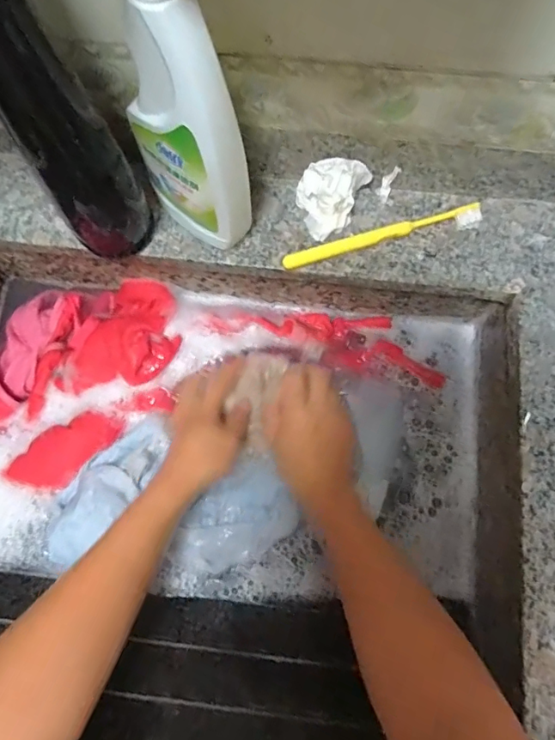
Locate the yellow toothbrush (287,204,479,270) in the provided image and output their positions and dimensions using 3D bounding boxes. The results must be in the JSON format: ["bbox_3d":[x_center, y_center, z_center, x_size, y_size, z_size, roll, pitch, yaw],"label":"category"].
[{"bbox_3d":[0.091,-0.116,0.433,0.176,0.010,0.018,-14,76,-3],"label":"yellow toothbrush"}]

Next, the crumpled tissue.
[{"bbox_3d":[0.046,-0.146,0.428,0.059,0.043,0.055,7,75,2],"label":"crumpled tissue"}]

